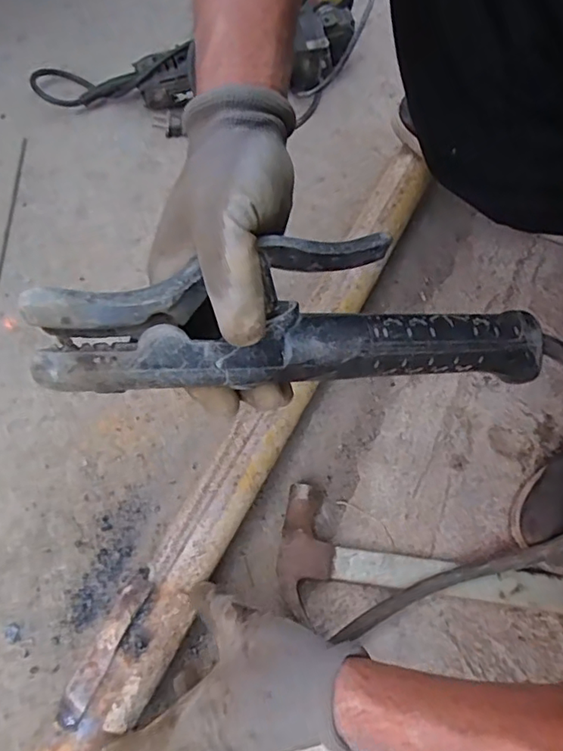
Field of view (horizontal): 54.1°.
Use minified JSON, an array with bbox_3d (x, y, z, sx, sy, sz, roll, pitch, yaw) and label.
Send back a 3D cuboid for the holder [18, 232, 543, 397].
[{"bbox_3d":[0.029,-0.032,0.293,0.290,0.033,0.068,-2,67,-23],"label":"holder"}]

